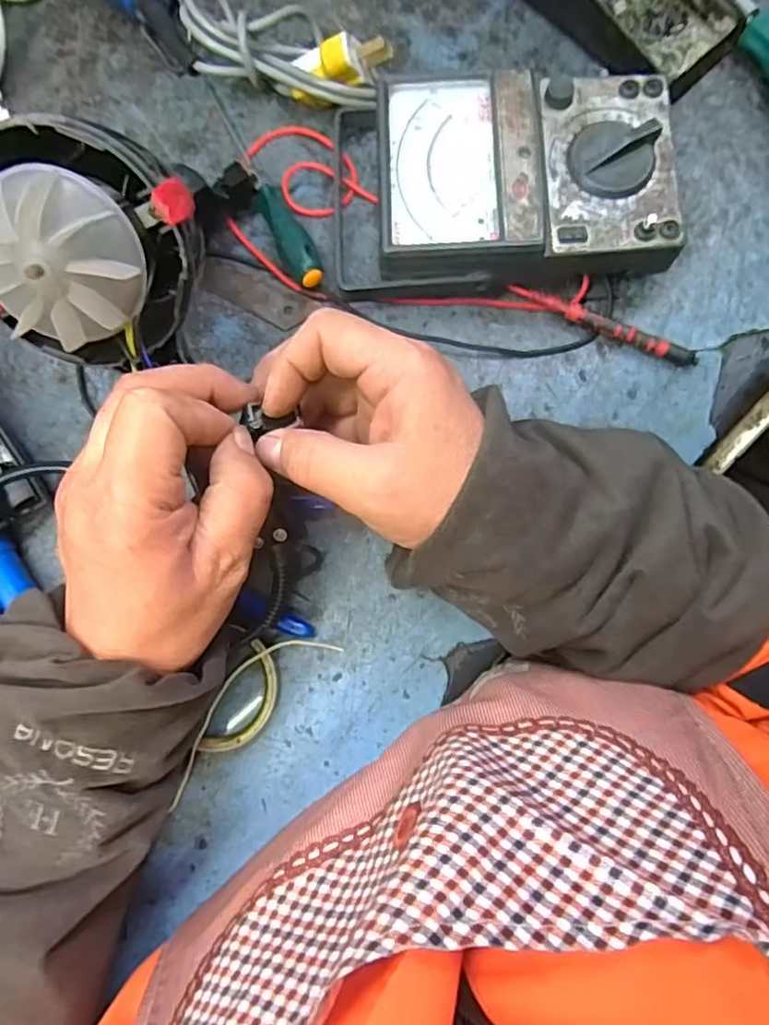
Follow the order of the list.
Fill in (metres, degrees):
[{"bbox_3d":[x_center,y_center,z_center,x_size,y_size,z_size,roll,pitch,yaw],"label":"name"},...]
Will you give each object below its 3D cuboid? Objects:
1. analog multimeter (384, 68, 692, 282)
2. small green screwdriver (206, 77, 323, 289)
[{"bbox_3d":[0.080,-0.190,0.361,0.160,0.051,0.113,-1,81,3],"label":"analog multimeter"},{"bbox_3d":[-0.076,-0.207,0.382,0.018,0.022,0.165,-25,81,-1],"label":"small green screwdriver"}]

